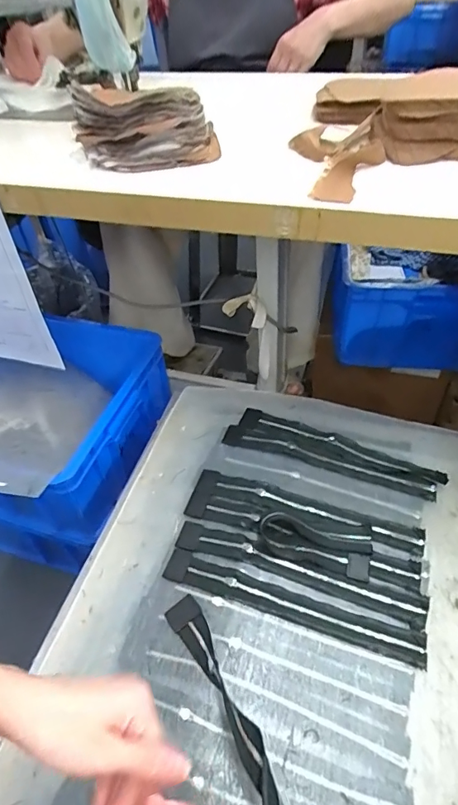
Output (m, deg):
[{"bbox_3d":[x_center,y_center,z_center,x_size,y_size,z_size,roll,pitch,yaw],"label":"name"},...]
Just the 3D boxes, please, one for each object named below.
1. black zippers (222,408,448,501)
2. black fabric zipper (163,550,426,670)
[{"bbox_3d":[0.141,0.066,0.652,0.288,0.018,0.070,14,50,17],"label":"black zippers"},{"bbox_3d":[0.064,0.223,0.514,0.283,0.012,0.036,15,51,13],"label":"black fabric zipper"}]

